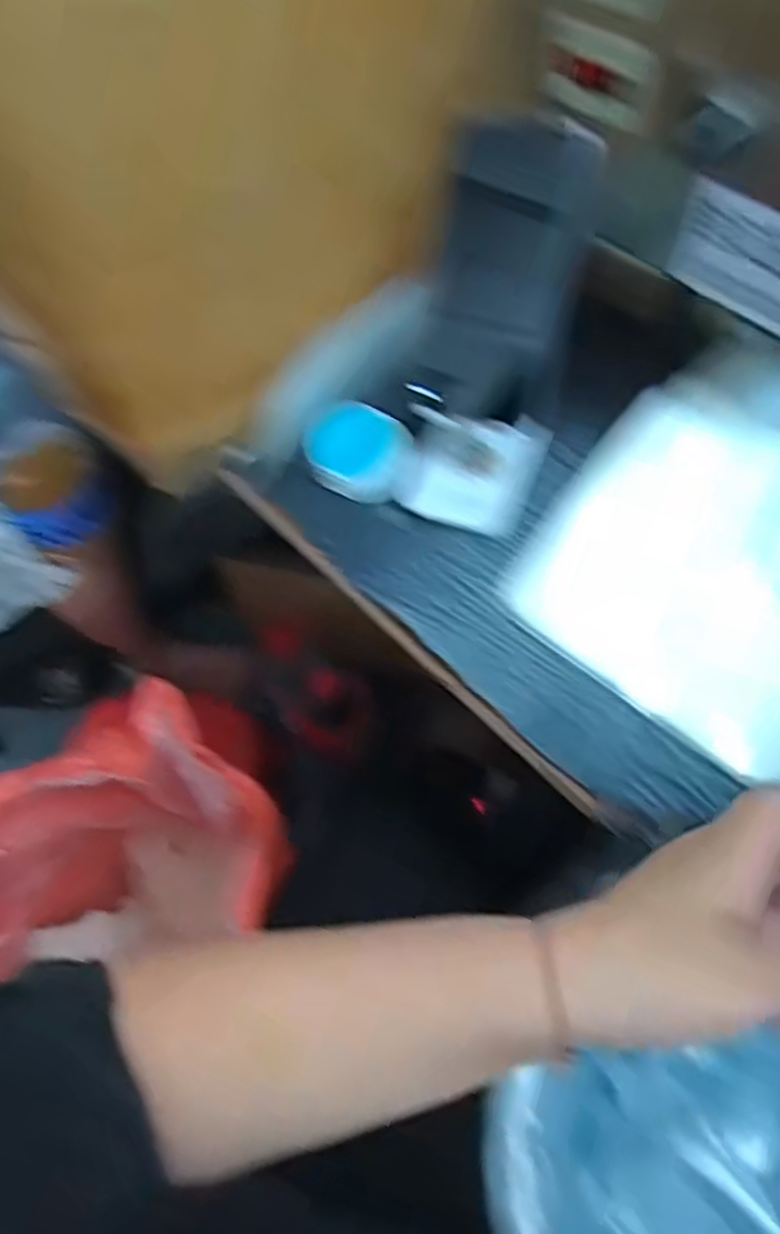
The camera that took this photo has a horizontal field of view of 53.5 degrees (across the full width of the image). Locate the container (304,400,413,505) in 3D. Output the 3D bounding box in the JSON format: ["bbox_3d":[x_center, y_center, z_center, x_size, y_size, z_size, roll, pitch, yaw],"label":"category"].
[{"bbox_3d":[-0.020,-0.114,0.521,0.064,0.033,0.060,-2,58,3],"label":"container"}]

